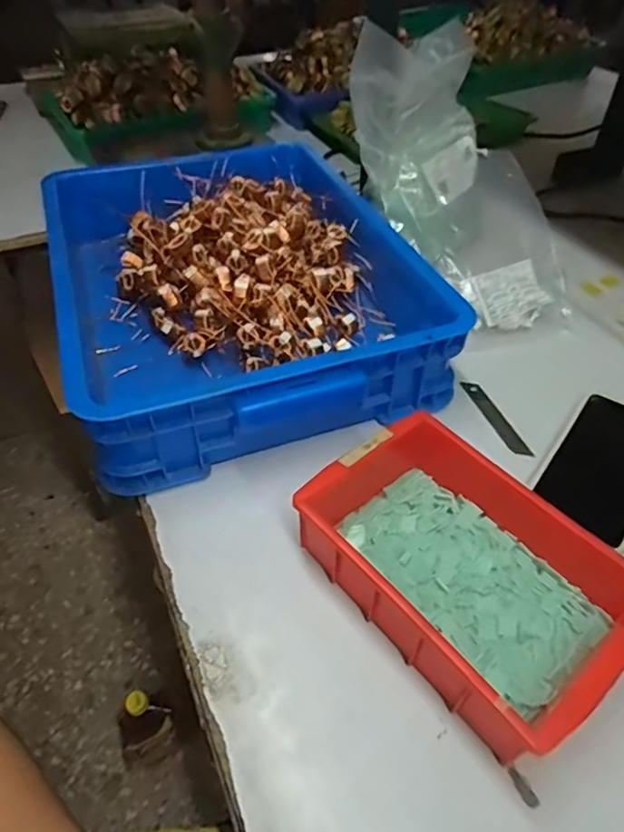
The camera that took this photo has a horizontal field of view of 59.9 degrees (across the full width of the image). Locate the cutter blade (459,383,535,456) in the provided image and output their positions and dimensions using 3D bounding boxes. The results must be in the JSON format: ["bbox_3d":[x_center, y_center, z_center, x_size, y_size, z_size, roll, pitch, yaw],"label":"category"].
[{"bbox_3d":[0.173,0.002,0.508,0.020,0.004,0.098,-15,49,-16],"label":"cutter blade"}]

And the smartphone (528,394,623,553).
[{"bbox_3d":[0.247,0.041,0.458,0.078,0.013,0.146,31,54,26],"label":"smartphone"}]

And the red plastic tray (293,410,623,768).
[{"bbox_3d":[0.098,0.099,0.361,0.127,0.061,0.201,-31,54,-25],"label":"red plastic tray"}]

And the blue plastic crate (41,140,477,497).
[{"bbox_3d":[-0.079,-0.144,0.559,0.323,0.091,0.416,-16,49,-14],"label":"blue plastic crate"}]

